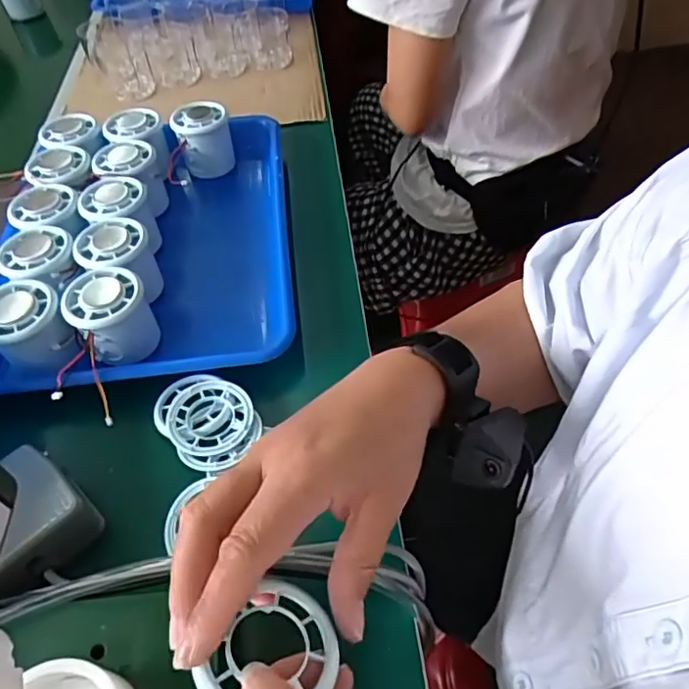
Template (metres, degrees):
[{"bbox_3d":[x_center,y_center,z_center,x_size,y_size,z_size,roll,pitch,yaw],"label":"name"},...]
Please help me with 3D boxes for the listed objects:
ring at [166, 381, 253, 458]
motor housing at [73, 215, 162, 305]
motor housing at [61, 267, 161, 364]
[{"bbox_3d":[-0.091,0.050,0.379,0.057,0.006,0.056,-1,55,1],"label":"ring"},{"bbox_3d":[-0.184,-0.064,0.465,0.059,0.069,0.059,-2,52,3],"label":"motor housing"},{"bbox_3d":[-0.173,-0.017,0.423,0.054,0.063,0.051,-26,55,-15],"label":"motor housing"}]

